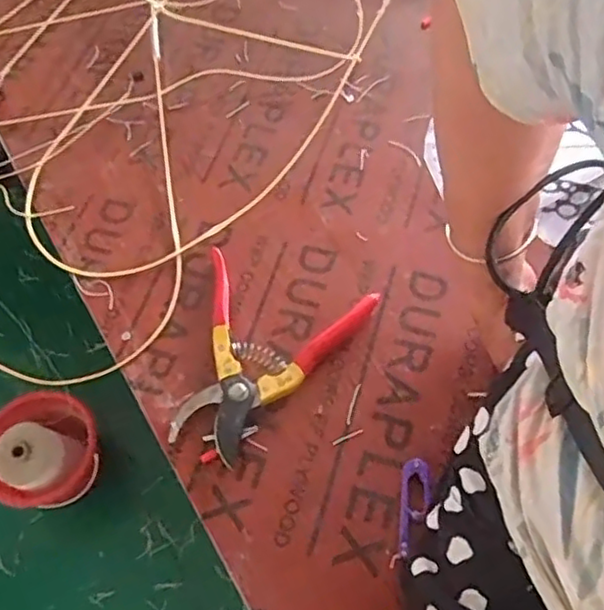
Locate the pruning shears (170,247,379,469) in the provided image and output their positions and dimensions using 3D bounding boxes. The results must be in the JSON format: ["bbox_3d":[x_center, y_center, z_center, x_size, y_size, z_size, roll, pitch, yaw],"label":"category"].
[{"bbox_3d":[-0.034,0.046,0.552,0.146,0.018,0.169,15,62,12],"label":"pruning shears"}]

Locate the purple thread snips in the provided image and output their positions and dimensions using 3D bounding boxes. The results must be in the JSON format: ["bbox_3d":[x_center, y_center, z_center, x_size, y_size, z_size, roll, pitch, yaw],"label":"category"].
[{"bbox_3d":[0.083,0.153,0.492,0.023,0.017,0.077,8,61,9],"label":"purple thread snips"}]

